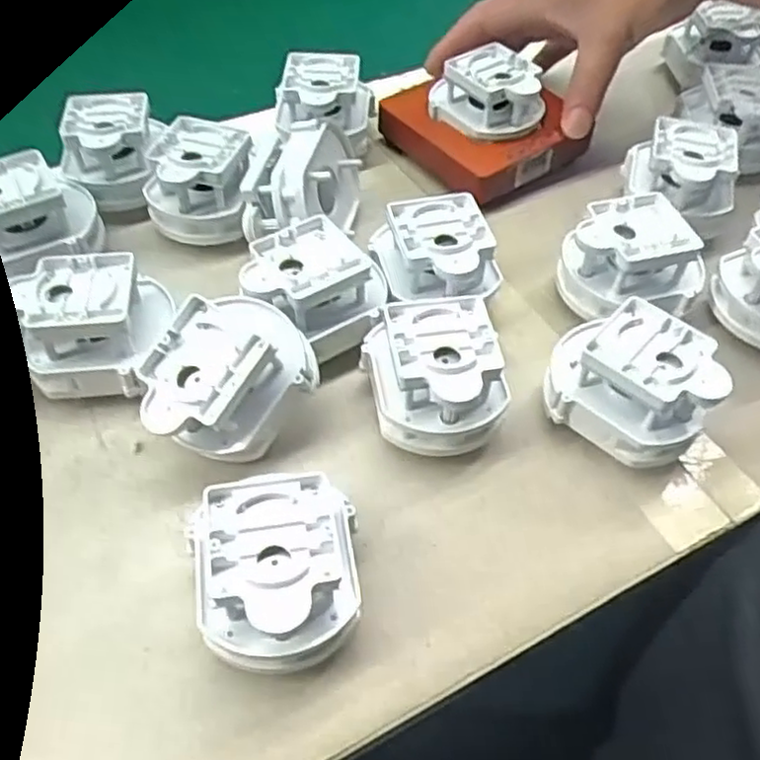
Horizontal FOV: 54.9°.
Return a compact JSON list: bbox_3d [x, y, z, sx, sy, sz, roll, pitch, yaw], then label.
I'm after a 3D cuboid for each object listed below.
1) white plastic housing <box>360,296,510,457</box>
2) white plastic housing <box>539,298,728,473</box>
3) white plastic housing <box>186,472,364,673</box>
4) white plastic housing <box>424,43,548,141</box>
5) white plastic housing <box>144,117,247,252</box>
[{"bbox_3d":[0.023,0.001,0.324,0.054,0.051,0.063,-10,51,-9],"label":"white plastic housing"},{"bbox_3d":[0.112,0.001,0.328,0.071,0.050,0.062,28,56,21],"label":"white plastic housing"},{"bbox_3d":[-0.036,0.073,0.263,0.054,0.051,0.061,-8,51,-7],"label":"white plastic housing"},{"bbox_3d":[0.062,-0.171,0.436,0.060,0.033,0.049,35,58,25],"label":"white plastic housing"},{"bbox_3d":[-0.096,-0.106,0.397,0.053,0.048,0.056,0,51,0],"label":"white plastic housing"}]

